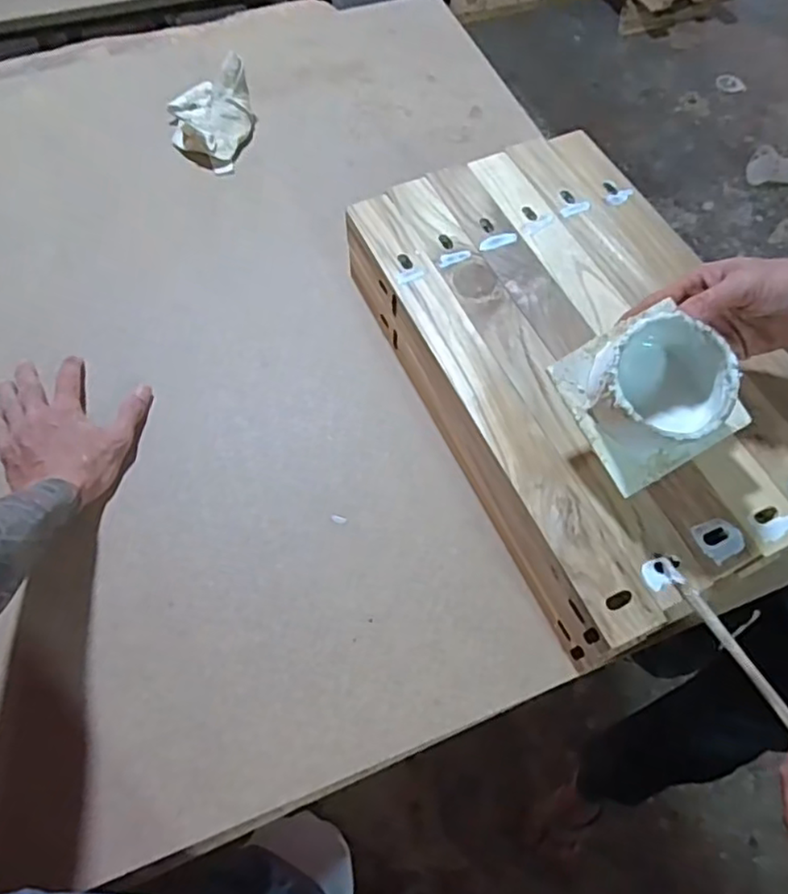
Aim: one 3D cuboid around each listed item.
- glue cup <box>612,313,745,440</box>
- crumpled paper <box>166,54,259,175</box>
[{"bbox_3d":[0.184,-0.044,0.429,0.089,0.055,0.089,1,79,-6],"label":"glue cup"},{"bbox_3d":[-0.218,-0.398,0.764,0.104,0.065,0.134,-18,63,-9],"label":"crumpled paper"}]

